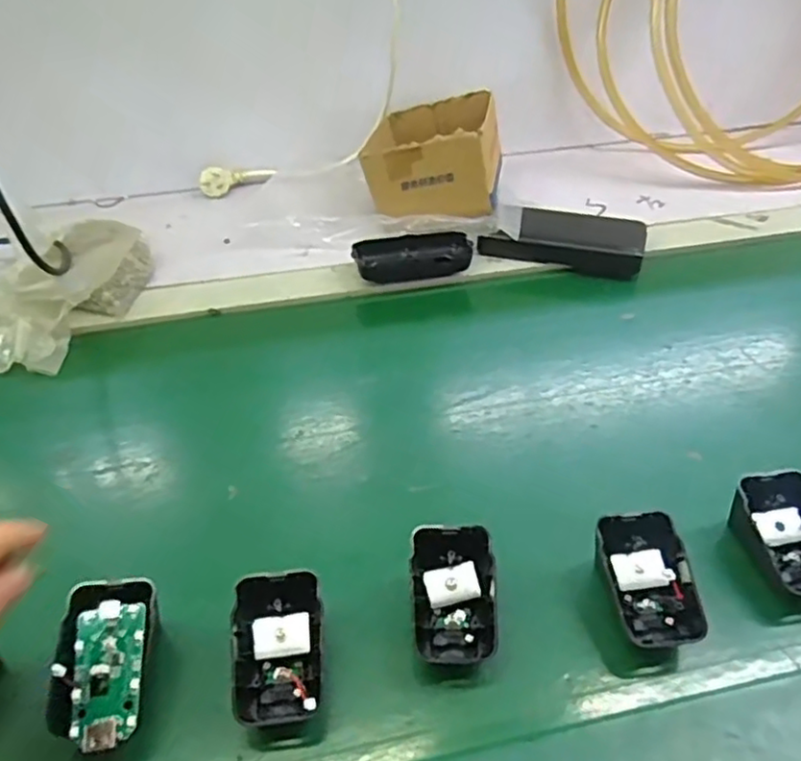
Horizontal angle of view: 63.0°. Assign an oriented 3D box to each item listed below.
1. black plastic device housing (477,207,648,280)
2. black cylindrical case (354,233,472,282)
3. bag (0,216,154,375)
[{"bbox_3d":[0.161,-0.140,0.647,0.150,0.030,0.068,10,44,16],"label":"black plastic device housing"},{"bbox_3d":[0.012,-0.117,0.631,0.111,0.028,0.050,-6,42,-2],"label":"black cylindrical case"},{"bbox_3d":[-0.298,-0.091,0.579,0.115,0.059,0.189,0,38,4],"label":"bag"}]

